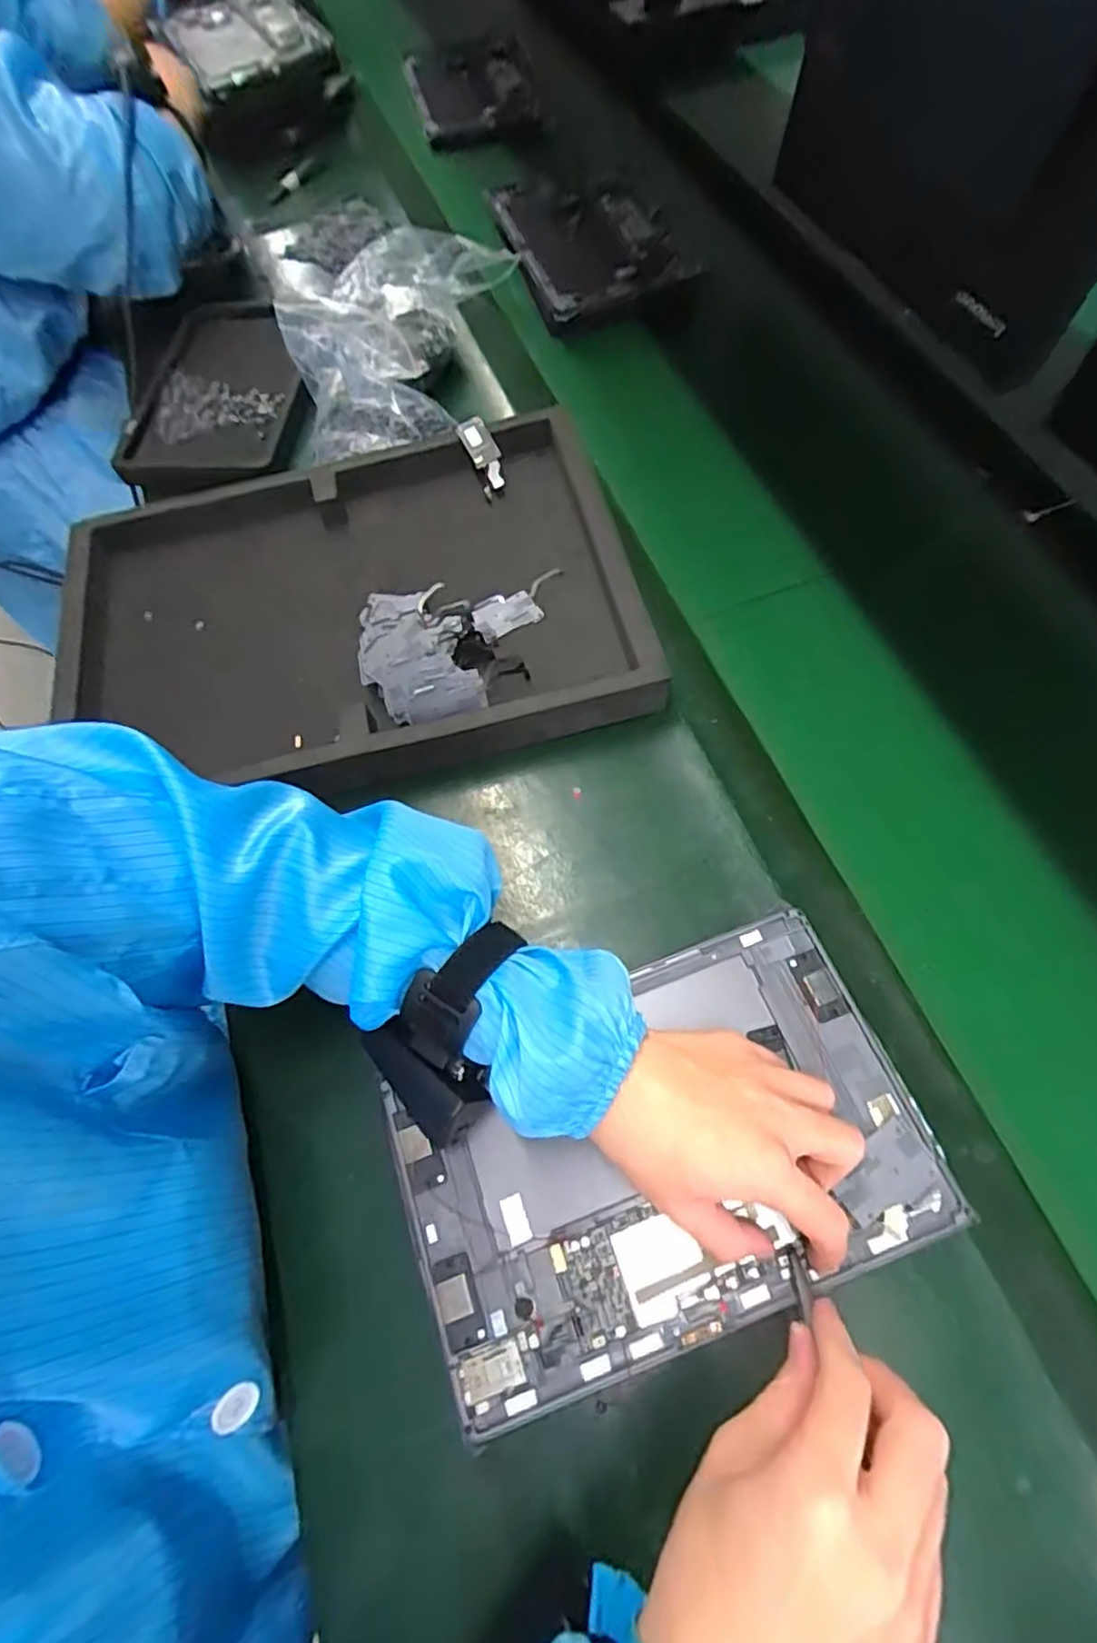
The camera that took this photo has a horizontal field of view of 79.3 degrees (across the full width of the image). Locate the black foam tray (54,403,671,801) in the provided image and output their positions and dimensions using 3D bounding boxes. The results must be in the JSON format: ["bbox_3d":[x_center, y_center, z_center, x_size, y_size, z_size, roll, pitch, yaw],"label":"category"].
[{"bbox_3d":[-0.150,-0.162,0.495,0.418,0.033,0.288,-16,65,-5],"label":"black foam tray"}]

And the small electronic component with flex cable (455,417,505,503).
[{"bbox_3d":[-0.053,-0.301,0.547,0.025,0.016,0.067,-24,95,-8],"label":"small electronic component with flex cable"}]

